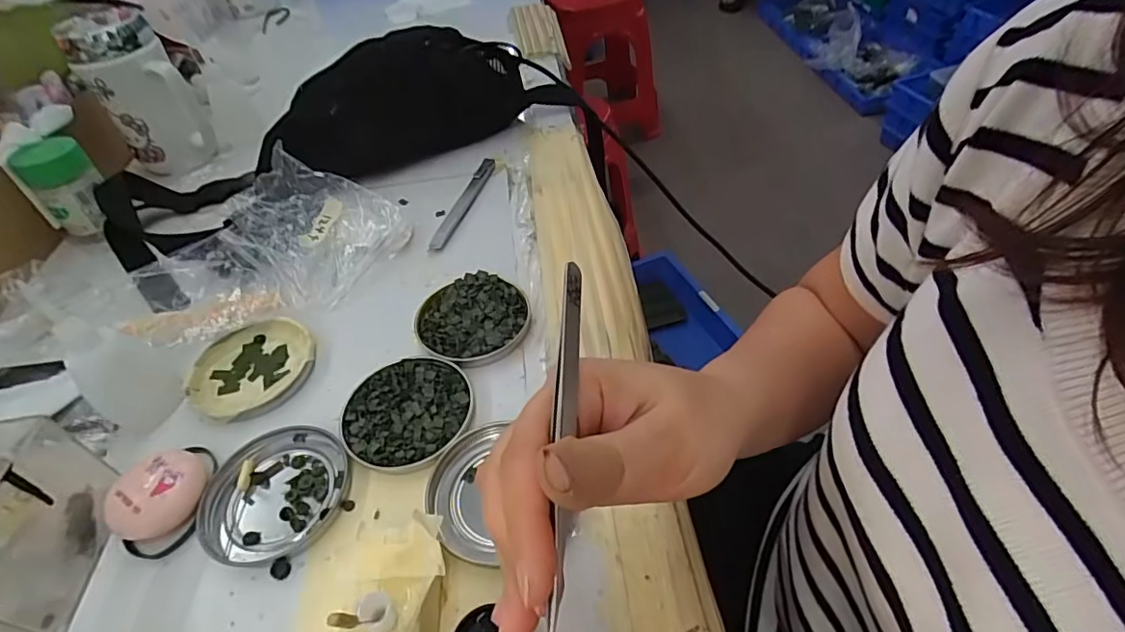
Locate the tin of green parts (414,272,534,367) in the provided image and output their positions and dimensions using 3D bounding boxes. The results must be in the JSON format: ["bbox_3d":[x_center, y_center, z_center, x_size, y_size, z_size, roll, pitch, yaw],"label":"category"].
[{"bbox_3d":[-0.063,0.001,0.381,0.077,0.012,0.077,-3,47,3],"label":"tin of green parts"}]

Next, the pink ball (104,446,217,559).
[{"bbox_3d":[-0.217,0.099,0.302,0.043,0.024,0.057,20,52,22],"label":"pink ball"}]

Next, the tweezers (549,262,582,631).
[{"bbox_3d":[0.001,0.040,0.188,0.008,0.009,0.128,0,67,6],"label":"tweezers"}]

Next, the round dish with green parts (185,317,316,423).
[{"bbox_3d":[-0.209,0.035,0.371,0.079,0.012,0.071,-29,51,-20],"label":"round dish with green parts"}]

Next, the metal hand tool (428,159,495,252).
[{"bbox_3d":[-0.087,-0.102,0.485,0.014,0.008,0.128,10,49,14],"label":"metal hand tool"}]

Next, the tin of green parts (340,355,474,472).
[{"bbox_3d":[-0.094,0.058,0.334,0.074,0.009,0.078,-3,47,3],"label":"tin of green parts"}]

